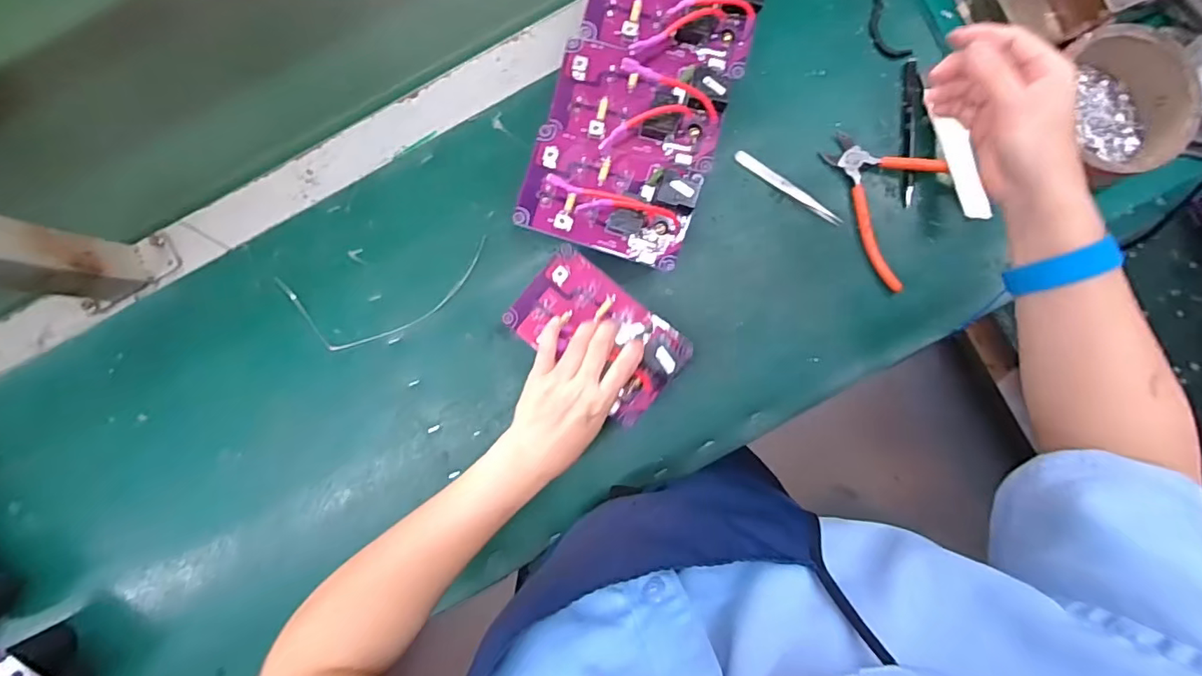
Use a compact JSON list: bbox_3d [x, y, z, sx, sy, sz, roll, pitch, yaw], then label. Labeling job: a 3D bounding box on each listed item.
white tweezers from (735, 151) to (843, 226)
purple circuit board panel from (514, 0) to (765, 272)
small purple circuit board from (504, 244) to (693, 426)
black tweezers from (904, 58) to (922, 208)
[{"bbox_3d":[0.174,-0.140,0.505,0.113,0.006,0.013,35,90,2],"label":"white tweezers"},{"bbox_3d":[0.031,-0.192,0.434,0.138,0.038,0.247,19,89,2],"label":"purple circuit board panel"},{"bbox_3d":[-0.002,-0.003,0.436,0.138,0.023,0.085,40,90,2],"label":"small purple circuit board"},{"bbox_3d":[0.287,-0.190,0.501,0.014,0.010,0.131,1,89,1],"label":"black tweezers"}]

